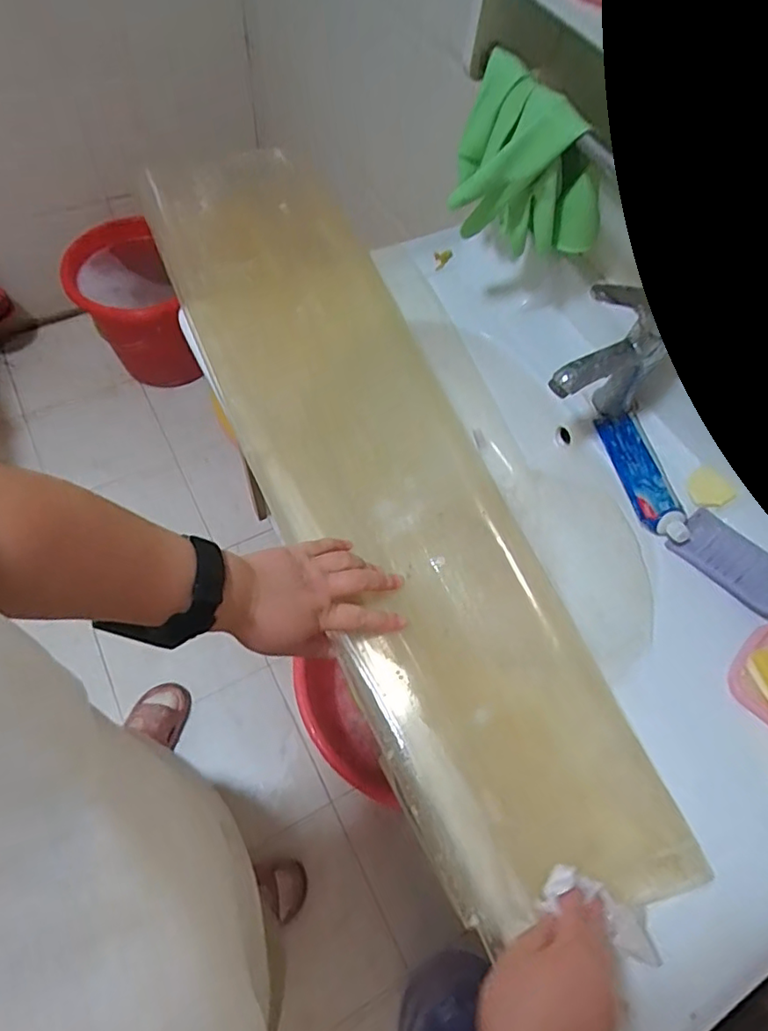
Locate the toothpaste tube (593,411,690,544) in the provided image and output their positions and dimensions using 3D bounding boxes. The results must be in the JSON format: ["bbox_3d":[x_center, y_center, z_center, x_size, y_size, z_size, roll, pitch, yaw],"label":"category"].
[{"bbox_3d":[0.284,-0.042,0.638,0.050,0.025,0.162,-10,62,-10],"label":"toothpaste tube"}]

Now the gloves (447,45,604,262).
[{"bbox_3d":[0.153,-0.370,0.619,0.150,0.154,0.106,2,60,-3],"label":"gloves"}]

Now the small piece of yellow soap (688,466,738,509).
[{"bbox_3d":[0.348,-0.030,0.630,0.049,0.005,0.047,-17,63,-13],"label":"small piece of yellow soap"}]

